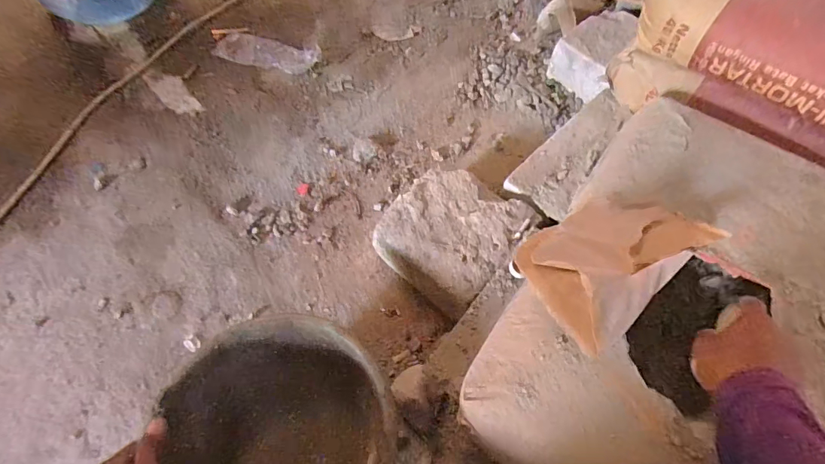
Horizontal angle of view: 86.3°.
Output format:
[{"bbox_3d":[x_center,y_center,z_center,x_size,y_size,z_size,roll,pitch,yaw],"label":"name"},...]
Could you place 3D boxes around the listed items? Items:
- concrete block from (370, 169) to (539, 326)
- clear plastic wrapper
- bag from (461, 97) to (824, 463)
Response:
[{"bbox_3d":[0.065,0.013,0.708,0.189,0.102,0.203,41,67,19],"label":"concrete block"},{"bbox_3d":[-0.319,-0.393,0.968,0.228,0.010,0.097,13,61,5],"label":"clear plastic wrapper"},{"bbox_3d":[0.316,0.066,0.473,0.549,0.126,0.393,-29,66,-20],"label":"bag"}]

